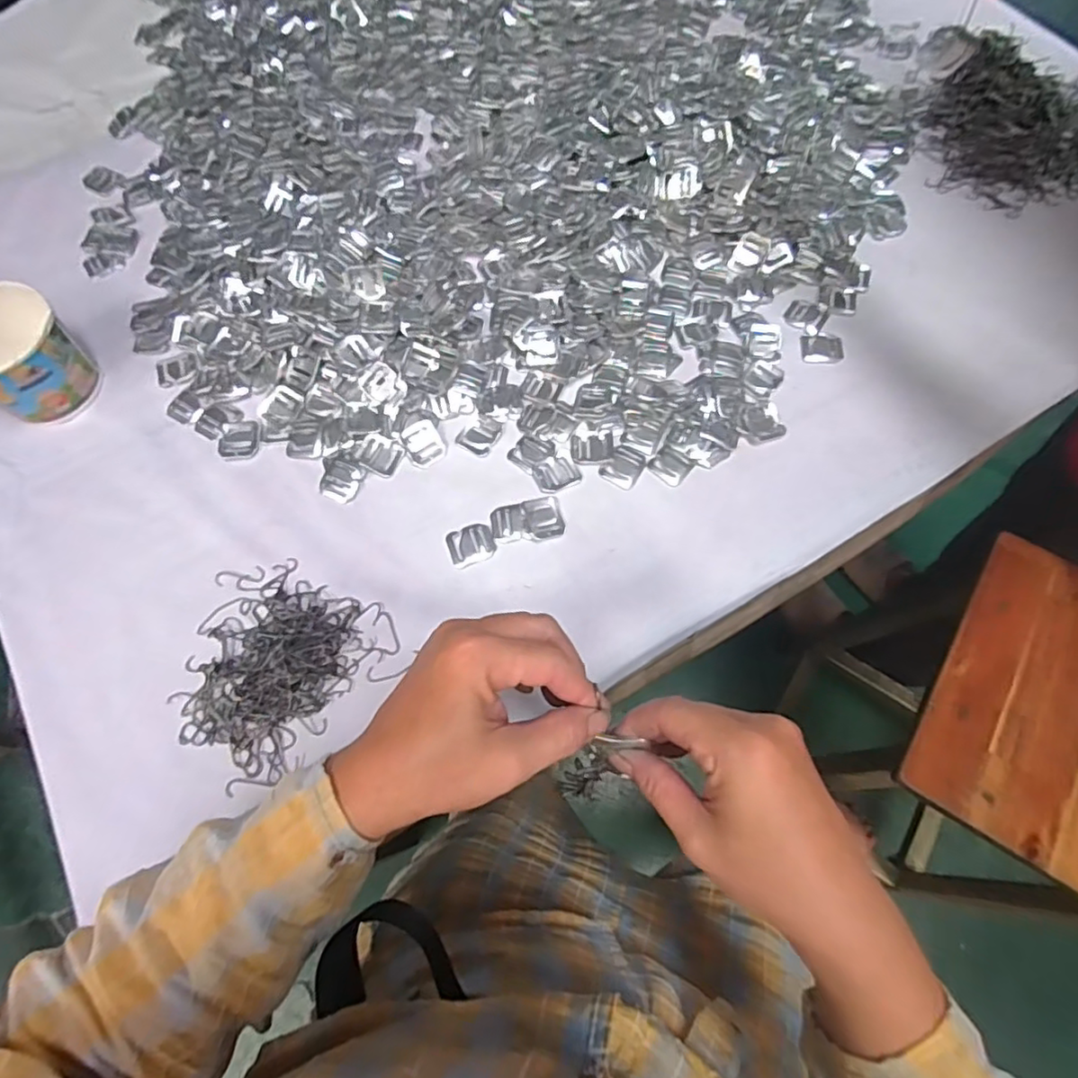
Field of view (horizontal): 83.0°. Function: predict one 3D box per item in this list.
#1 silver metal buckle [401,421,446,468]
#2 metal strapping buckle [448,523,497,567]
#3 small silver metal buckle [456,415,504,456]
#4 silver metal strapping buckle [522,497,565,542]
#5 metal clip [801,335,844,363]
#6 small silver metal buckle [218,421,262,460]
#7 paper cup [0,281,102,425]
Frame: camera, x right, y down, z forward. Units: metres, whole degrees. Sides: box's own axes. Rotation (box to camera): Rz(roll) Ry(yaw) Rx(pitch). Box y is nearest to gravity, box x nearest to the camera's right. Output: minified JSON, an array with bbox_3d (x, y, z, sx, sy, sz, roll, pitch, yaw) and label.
[{"bbox_3d":[-0.096,-0.080,0.506,0.029,0.007,0.035,-26,71,-10],"label":"silver metal buckle"},{"bbox_3d":[-0.053,0.004,0.477,0.036,0.004,0.030,-17,69,-6],"label":"metal strapping buckle"},{"bbox_3d":[-0.049,-0.088,0.510,0.028,0.004,0.034,30,72,12],"label":"small silver metal buckle"},{"bbox_3d":[0.003,-0.017,0.480,0.030,0.005,0.034,-14,69,-5],"label":"silver metal strapping buckle"},{"bbox_3d":[0.252,-0.169,0.543,0.035,0.004,0.030,2,69,1],"label":"metal clip"},{"bbox_3d":[-0.251,-0.083,0.514,0.034,0.004,0.035,-4,69,-1],"label":"small silver metal buckle"},{"bbox_3d":[-0.430,-0.150,0.505,0.091,0.078,0.090,0,69,0],"label":"paper cup"}]

